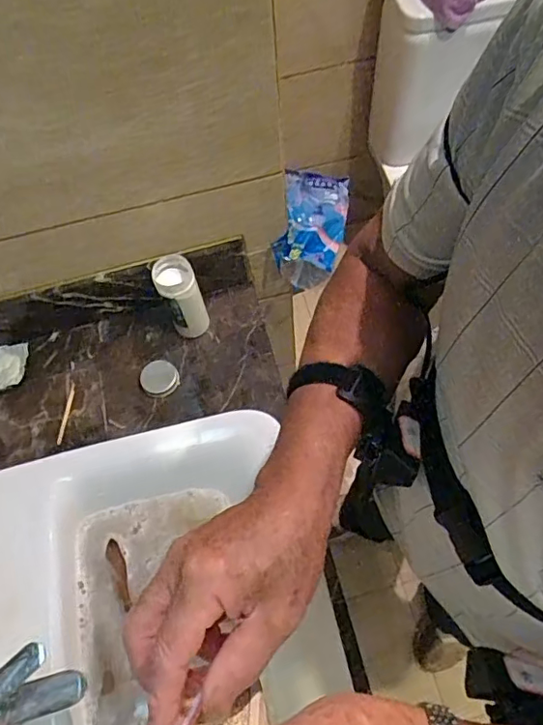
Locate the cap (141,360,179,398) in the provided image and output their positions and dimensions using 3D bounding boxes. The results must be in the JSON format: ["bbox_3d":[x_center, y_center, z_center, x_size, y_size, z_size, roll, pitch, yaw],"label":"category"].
[{"bbox_3d":[-0.177,0.024,0.851,0.057,0.015,0.059,-17,64,-4],"label":"cap"}]

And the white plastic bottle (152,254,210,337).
[{"bbox_3d":[-0.137,-0.096,0.830,0.060,0.141,0.057,-24,65,-8],"label":"white plastic bottle"}]

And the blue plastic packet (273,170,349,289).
[{"bbox_3d":[0.068,-0.248,0.958,0.132,0.065,0.253,16,64,-18],"label":"blue plastic packet"}]

